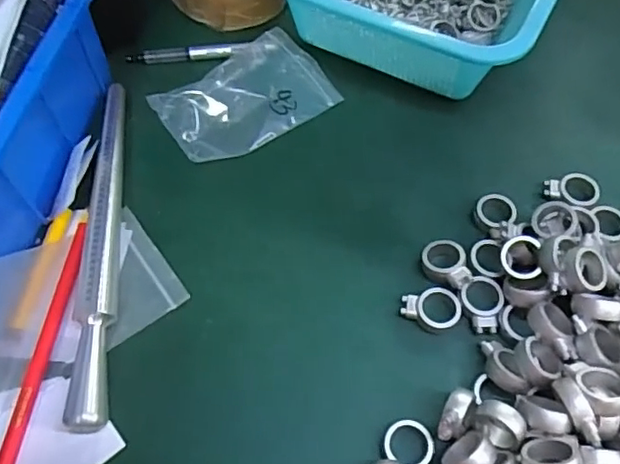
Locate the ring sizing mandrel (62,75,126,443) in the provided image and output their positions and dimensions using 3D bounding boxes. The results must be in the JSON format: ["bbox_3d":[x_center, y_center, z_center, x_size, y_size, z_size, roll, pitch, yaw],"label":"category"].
[{"bbox_3d":[-0.126,0.000,0.352,0.019,0.019,0.232,-5,60,-2],"label":"ring sizing mandrel"}]

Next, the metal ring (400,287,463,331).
[{"bbox_3d":[0.072,0.046,0.339,0.034,0.009,0.026,-1,60,0],"label":"metal ring"}]

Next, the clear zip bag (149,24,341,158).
[{"bbox_3d":[-0.045,-0.097,0.412,0.118,0.016,0.078,-37,66,-18],"label":"clear zip bag"}]

